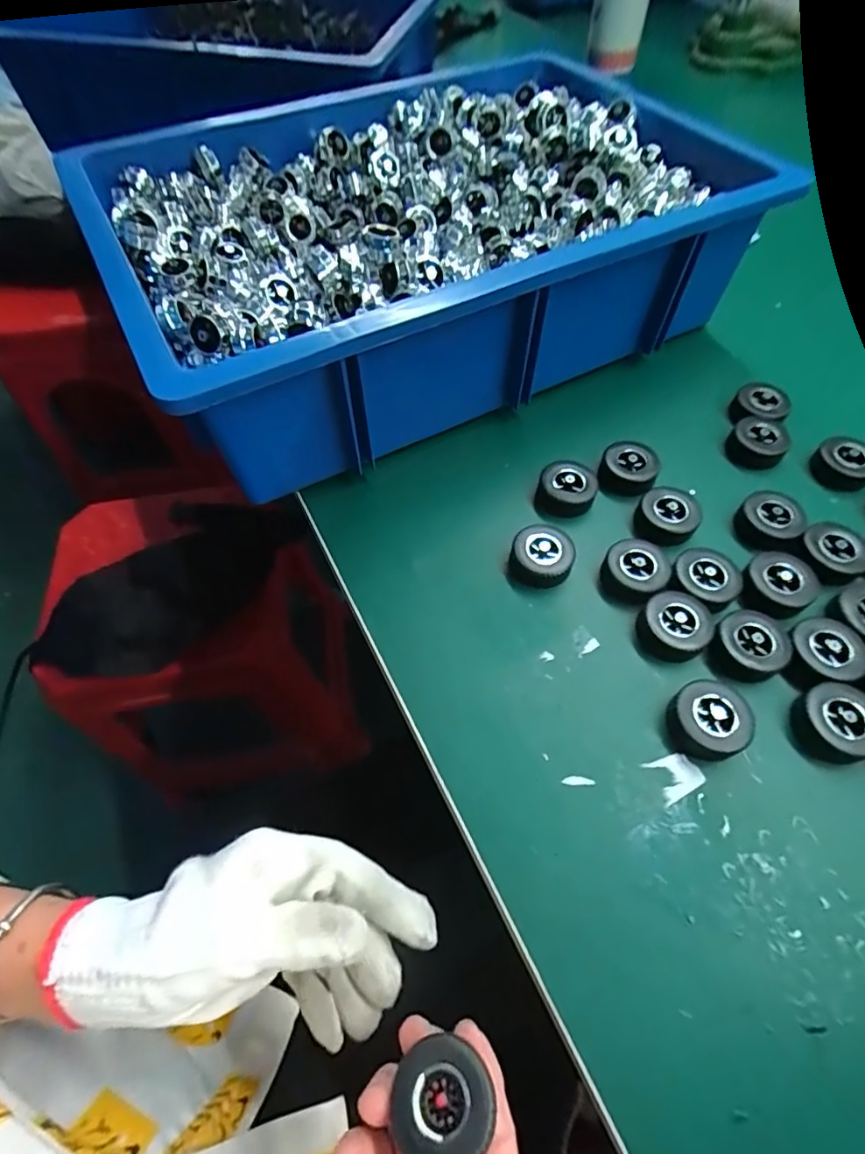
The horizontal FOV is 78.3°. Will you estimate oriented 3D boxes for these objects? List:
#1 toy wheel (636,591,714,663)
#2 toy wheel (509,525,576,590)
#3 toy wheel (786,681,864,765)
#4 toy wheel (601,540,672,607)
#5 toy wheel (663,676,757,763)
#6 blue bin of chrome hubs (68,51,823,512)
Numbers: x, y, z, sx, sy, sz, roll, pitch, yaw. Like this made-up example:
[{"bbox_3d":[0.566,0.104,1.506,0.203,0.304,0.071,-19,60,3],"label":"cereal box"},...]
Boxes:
[{"bbox_3d":[0.139,0.028,0.305,0.034,0.019,0.037,0,57,0],"label":"toy wheel"},{"bbox_3d":[0.068,-0.012,0.330,0.036,0.020,0.038,0,57,0],"label":"toy wheel"},{"bbox_3d":[0.209,0.076,0.275,0.038,0.018,0.037,0,57,0],"label":"toy wheel"},{"bbox_3d":[0.124,-0.003,0.325,0.039,0.018,0.036,0,57,0],"label":"toy wheel"},{"bbox_3d":[0.142,0.074,0.274,0.037,0.018,0.037,0,57,0],"label":"toy wheel"},{"bbox_3d":[-0.027,-0.292,0.445,0.446,0.109,0.394,-28,61,-18],"label":"blue bin of chrome hubs"}]

